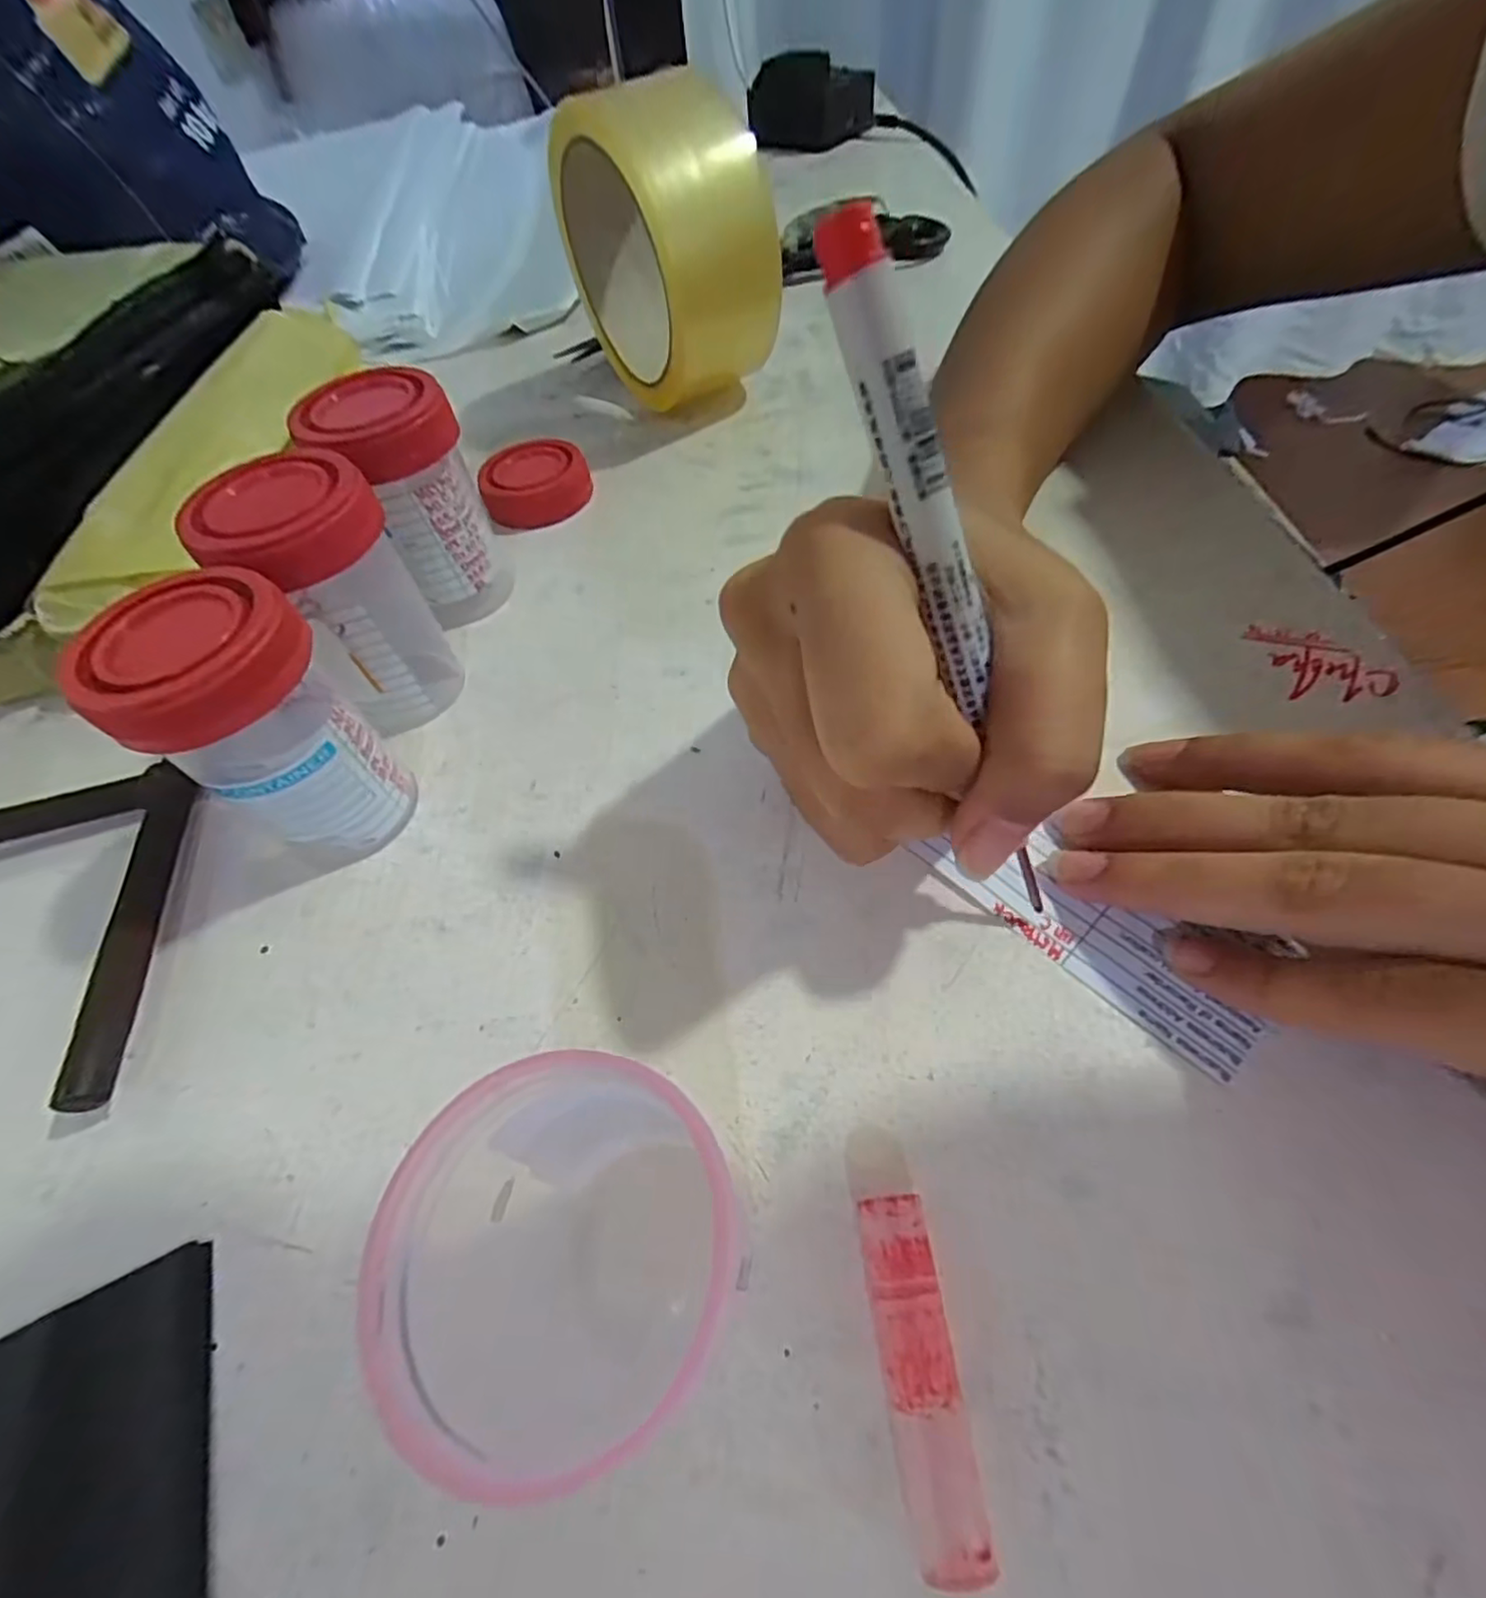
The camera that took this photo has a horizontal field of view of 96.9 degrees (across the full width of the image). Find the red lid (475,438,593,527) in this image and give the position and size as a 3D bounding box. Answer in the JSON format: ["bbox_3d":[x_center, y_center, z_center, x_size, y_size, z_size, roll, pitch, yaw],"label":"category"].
[{"bbox_3d":[-0.084,-0.128,0.265,0.043,0.015,0.036,-19,56,-8],"label":"red lid"}]

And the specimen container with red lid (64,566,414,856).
[{"bbox_3d":[-0.112,-0.014,0.158,0.035,0.069,0.040,33,64,24],"label":"specimen container with red lid"}]

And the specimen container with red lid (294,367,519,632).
[{"bbox_3d":[-0.102,-0.093,0.211,0.039,0.069,0.037,-28,58,-13],"label":"specimen container with red lid"}]

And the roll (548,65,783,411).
[{"bbox_3d":[-0.028,-0.227,0.275,0.061,0.103,0.094,-32,59,-16],"label":"roll"}]

